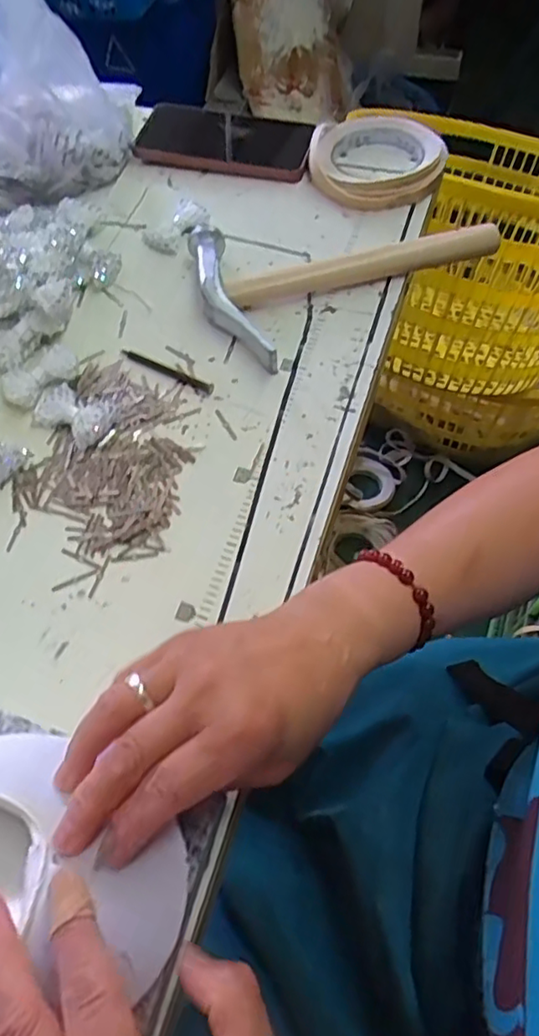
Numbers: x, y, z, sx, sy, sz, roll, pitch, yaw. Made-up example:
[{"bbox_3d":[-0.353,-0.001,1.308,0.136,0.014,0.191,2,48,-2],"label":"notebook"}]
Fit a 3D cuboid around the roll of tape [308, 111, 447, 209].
[{"bbox_3d":[0.086,-0.321,0.551,0.121,0.030,0.114,1,61,-1],"label":"roll of tape"}]

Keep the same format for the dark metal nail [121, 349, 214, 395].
[{"bbox_3d":[-0.075,-0.108,0.448,0.080,0.004,0.008,28,64,13],"label":"dark metal nail"}]

